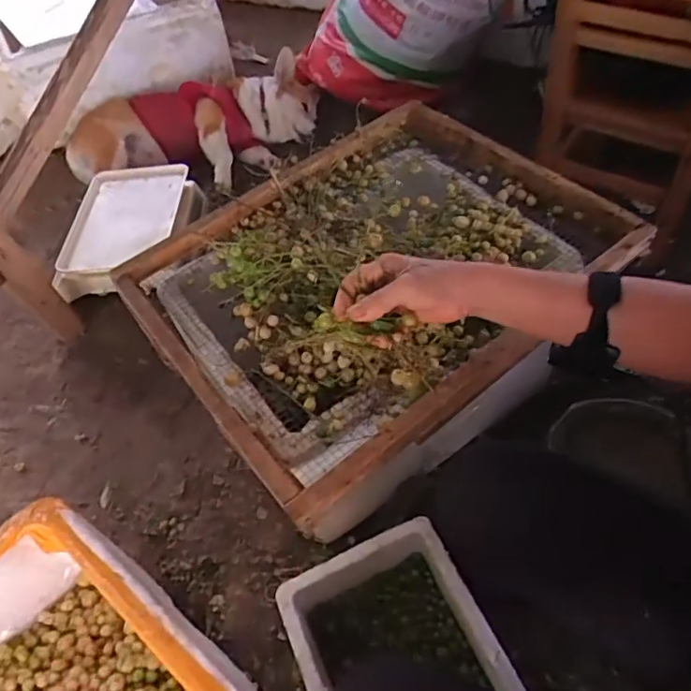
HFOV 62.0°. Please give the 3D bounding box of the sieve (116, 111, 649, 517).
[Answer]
[{"bbox_3d":[0.039,-0.114,0.795,0.592,0.079,0.472,-35,57,-17],"label":"sieve"}]

